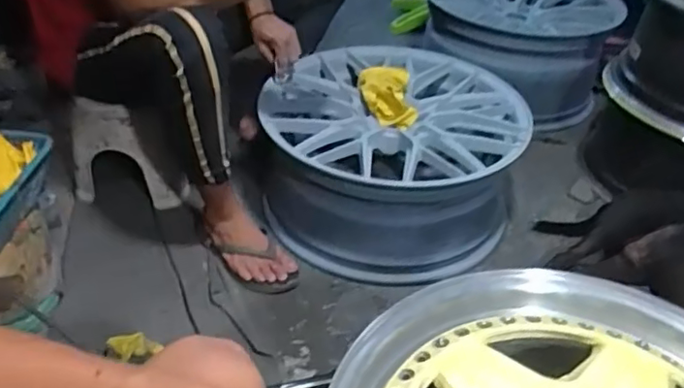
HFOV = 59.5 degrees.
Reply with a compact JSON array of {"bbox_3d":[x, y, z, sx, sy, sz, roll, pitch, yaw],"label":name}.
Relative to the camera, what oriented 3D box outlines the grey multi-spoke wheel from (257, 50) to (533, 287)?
[{"bbox_3d":[0.097,-0.099,1.277,0.499,0.244,0.514,0,37,-3],"label":"grey multi-spoke wheel"}]

